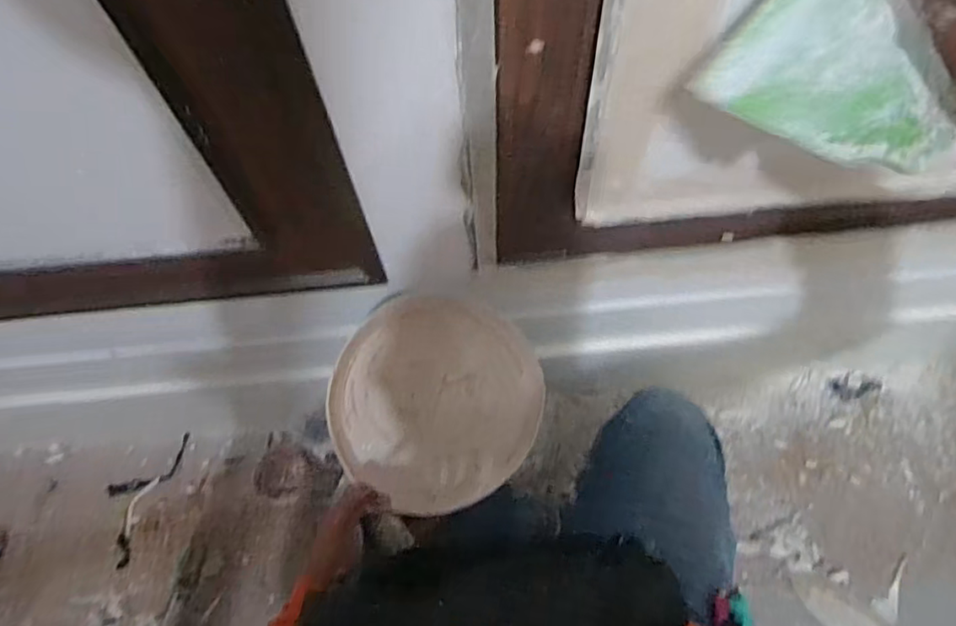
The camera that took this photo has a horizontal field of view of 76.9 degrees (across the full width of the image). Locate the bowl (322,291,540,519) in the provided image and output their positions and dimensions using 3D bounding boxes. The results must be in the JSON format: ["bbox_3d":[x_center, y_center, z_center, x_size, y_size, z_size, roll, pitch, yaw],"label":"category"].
[{"bbox_3d":[-0.042,0.088,0.590,0.200,0.048,0.200,-1,64,2],"label":"bowl"}]

